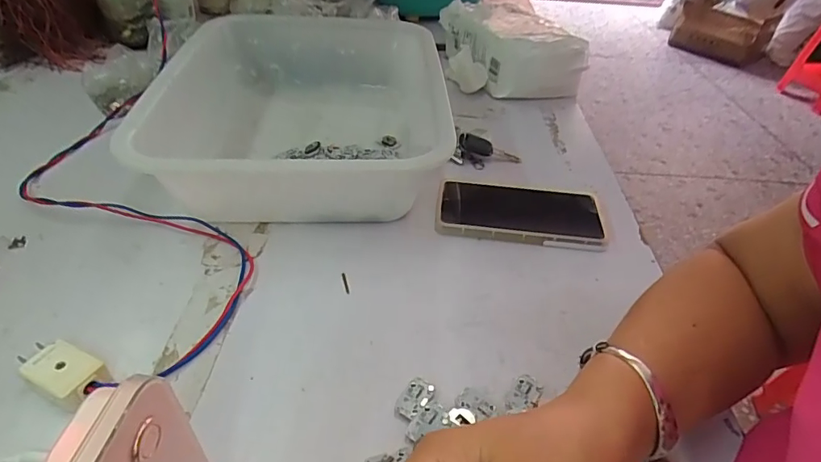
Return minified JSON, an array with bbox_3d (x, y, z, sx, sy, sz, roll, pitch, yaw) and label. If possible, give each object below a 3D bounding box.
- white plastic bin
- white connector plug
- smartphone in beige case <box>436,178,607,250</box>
[{"bbox_3d":[-0.109,-0.140,0.562,0.302,0.101,0.393,-1,39,-5],"label":"white plastic bin"},{"bbox_3d":[-0.241,0.096,0.329,0.065,0.021,0.029,19,41,19],"label":"white connector plug"},{"bbox_3d":[0.109,-0.017,0.488,0.161,0.020,0.083,6,39,3],"label":"smartphone in beige case"}]

